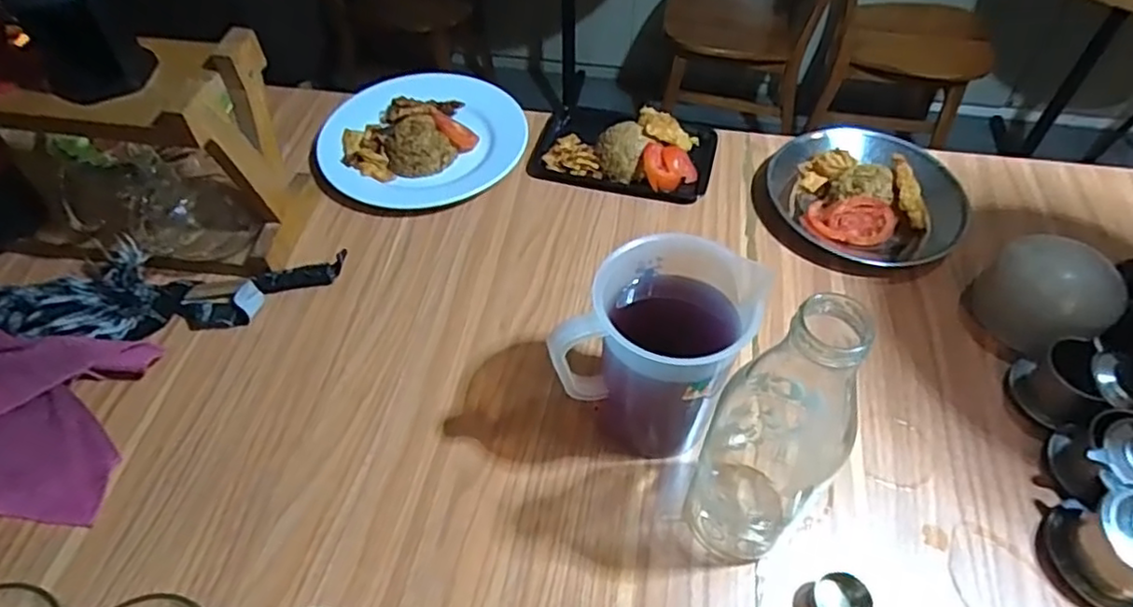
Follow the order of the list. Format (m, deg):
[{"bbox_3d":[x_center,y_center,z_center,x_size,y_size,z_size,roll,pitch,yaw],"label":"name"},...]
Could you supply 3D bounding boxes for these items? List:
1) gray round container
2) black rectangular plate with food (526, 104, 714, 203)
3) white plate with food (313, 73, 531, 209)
[{"bbox_3d":[0.463,-0.007,0.635,0.113,0.058,0.103,0,52,0],"label":"gray round container"},{"bbox_3d":[0.070,-0.199,0.800,0.216,0.057,0.135,12,53,10],"label":"black rectangular plate with food"},{"bbox_3d":[-0.178,-0.208,0.814,0.252,0.051,0.217,-13,53,-10],"label":"white plate with food"}]

